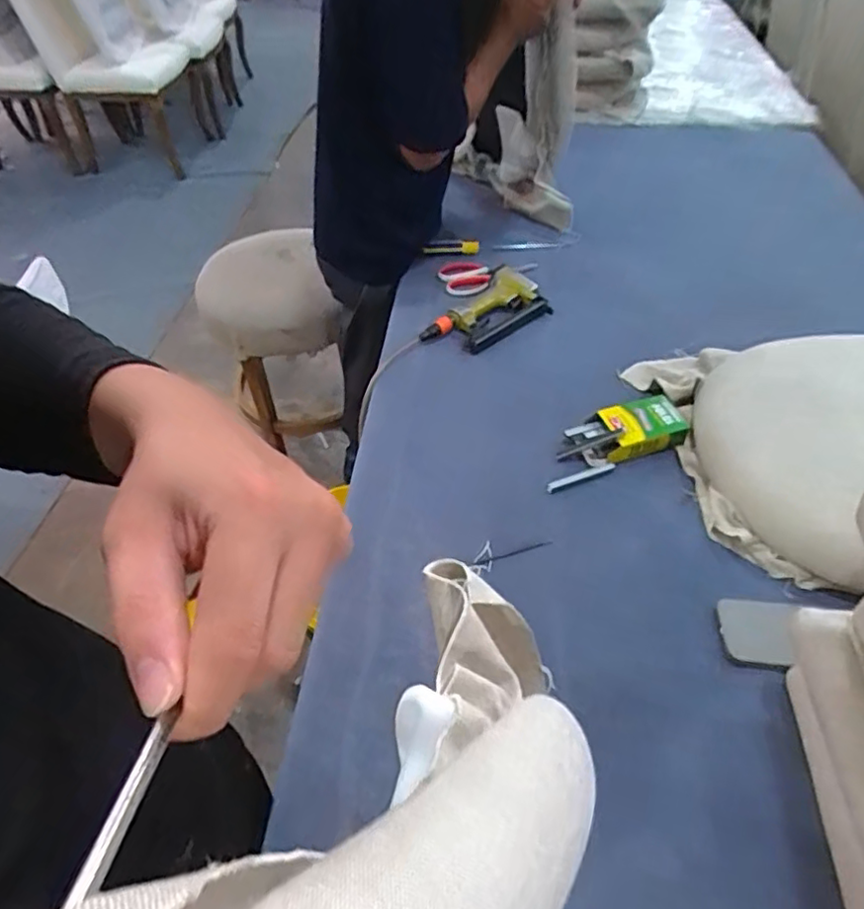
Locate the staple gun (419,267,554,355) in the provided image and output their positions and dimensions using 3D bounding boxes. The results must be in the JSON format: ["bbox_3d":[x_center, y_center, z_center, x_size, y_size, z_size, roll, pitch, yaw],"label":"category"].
[{"bbox_3d":[0.100,-0.244,1.098,0.234,0.042,0.125,-38,55,-25],"label":"staple gun"}]

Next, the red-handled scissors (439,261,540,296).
[{"bbox_3d":[0.120,-0.356,1.218,0.206,0.027,0.114,-11,49,-7],"label":"red-handled scissors"}]

